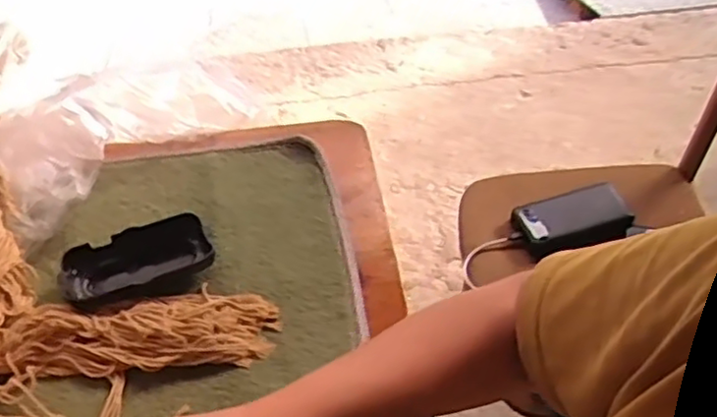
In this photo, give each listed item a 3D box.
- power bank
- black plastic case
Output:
[{"bbox_3d":[0.305,0.014,0.972,0.163,0.023,0.083,-15,50,-12],"label":"power bank"},{"bbox_3d":[-0.172,0.040,0.529,0.109,0.022,0.052,-19,51,-16],"label":"black plastic case"}]

